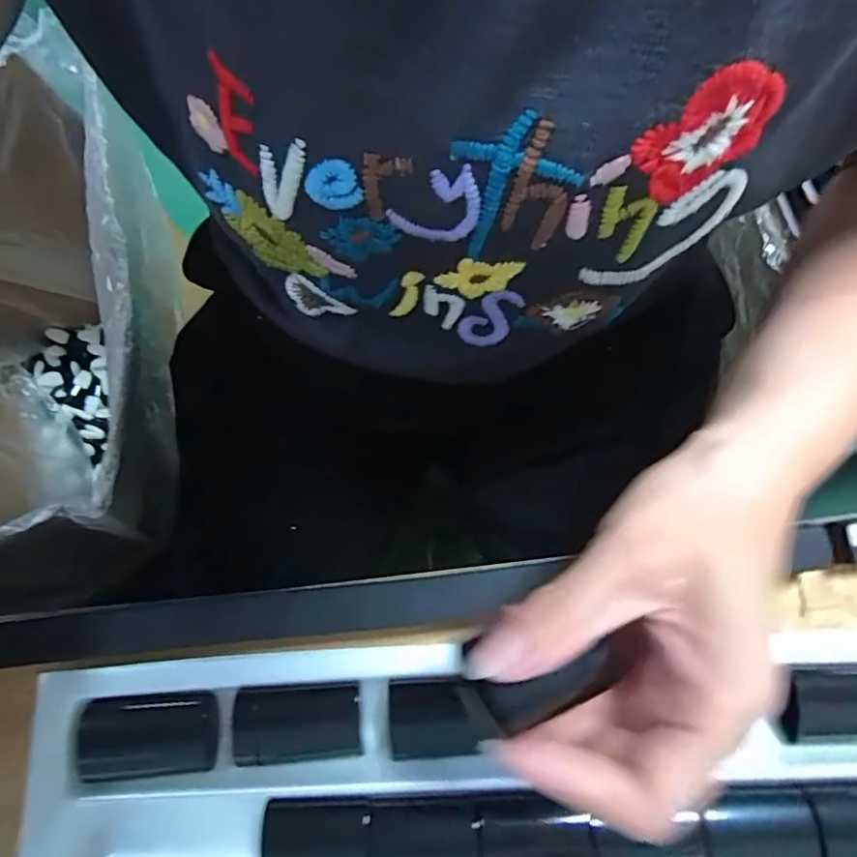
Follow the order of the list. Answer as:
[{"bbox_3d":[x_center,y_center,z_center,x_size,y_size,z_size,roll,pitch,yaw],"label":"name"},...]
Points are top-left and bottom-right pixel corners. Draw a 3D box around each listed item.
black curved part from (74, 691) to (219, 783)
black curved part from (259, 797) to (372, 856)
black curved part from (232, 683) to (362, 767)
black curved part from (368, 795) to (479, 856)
[{"bbox_3d":[-0.131,0.143,0.253,0.060,0.010,0.035,-4,73,1],"label":"black curved part"},{"bbox_3d":[-0.049,0.180,0.236,0.047,0.004,0.032,-2,73,1],"label":"black curved part"},{"bbox_3d":[-0.061,0.138,0.253,0.056,0.010,0.032,-3,73,1],"label":"black curved part"},{"bbox_3d":[-0.002,0.178,0.233,0.047,0.006,0.032,-6,73,0],"label":"black curved part"}]

